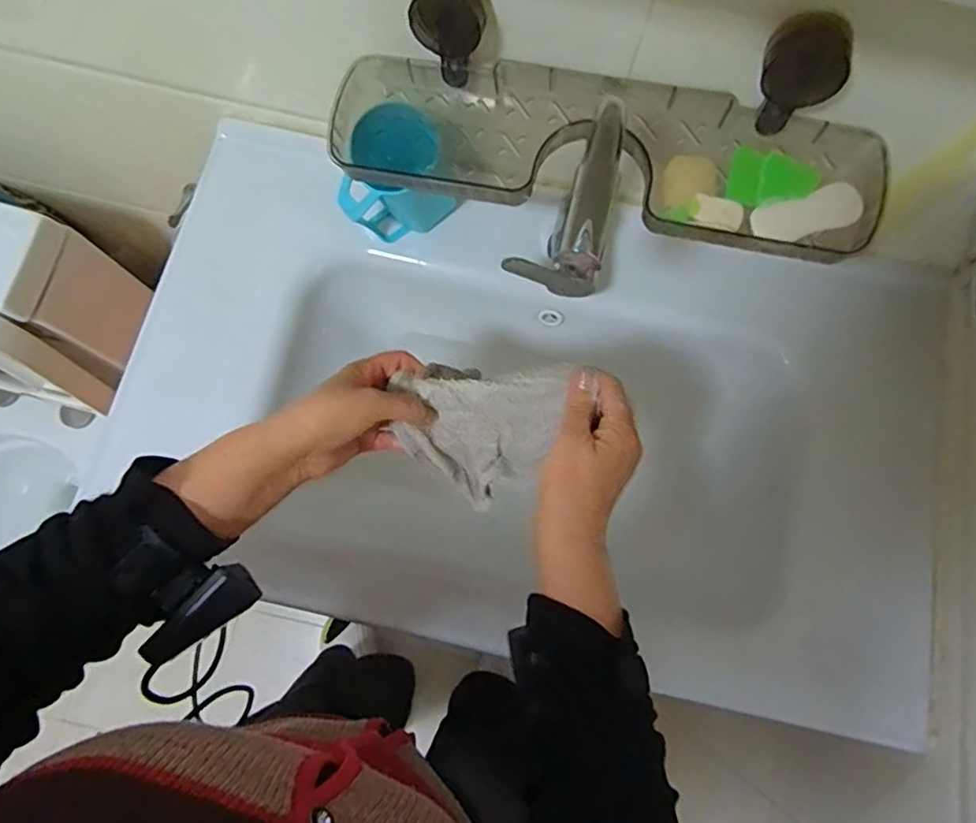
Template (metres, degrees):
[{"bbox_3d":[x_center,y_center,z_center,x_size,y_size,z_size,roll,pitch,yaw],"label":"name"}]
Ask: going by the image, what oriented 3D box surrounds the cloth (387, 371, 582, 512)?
[{"bbox_3d":[-0.006,0.022,0.458,0.120,0.057,0.088,-1,77,-2],"label":"cloth"}]

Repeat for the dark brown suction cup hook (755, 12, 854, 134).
[{"bbox_3d":[0.226,-0.245,0.441,0.056,0.092,0.024,24,77,4],"label":"dark brown suction cup hook"}]

